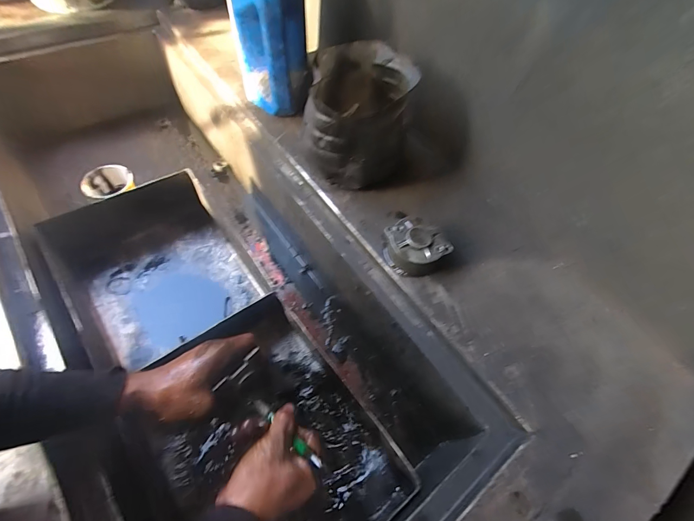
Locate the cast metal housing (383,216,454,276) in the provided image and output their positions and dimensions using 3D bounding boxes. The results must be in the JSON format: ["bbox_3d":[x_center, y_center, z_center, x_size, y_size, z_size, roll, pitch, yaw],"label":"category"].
[{"bbox_3d":[0.098,-0.021,0.508,0.078,0.043,0.080,-25,64,-20],"label":"cast metal housing"}]

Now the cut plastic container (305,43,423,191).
[{"bbox_3d":[0.012,-0.218,0.556,0.160,0.170,0.161,-7,59,-10],"label":"cut plastic container"}]

